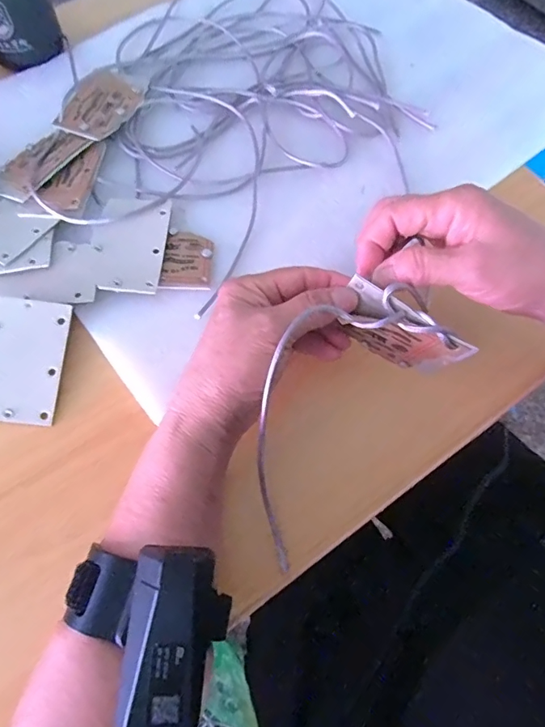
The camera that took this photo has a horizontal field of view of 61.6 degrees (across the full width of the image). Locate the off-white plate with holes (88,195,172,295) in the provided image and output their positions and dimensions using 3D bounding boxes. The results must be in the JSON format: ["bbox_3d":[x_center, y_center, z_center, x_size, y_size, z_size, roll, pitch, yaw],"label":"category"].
[{"bbox_3d":[-0.109,-0.093,0.349,0.054,0.006,0.088,3,68,0],"label":"off-white plate with holes"}]

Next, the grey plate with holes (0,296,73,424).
[{"bbox_3d":[-0.172,-0.003,0.315,0.052,0.004,0.083,7,81,-5],"label":"grey plate with holes"}]

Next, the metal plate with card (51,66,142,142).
[{"bbox_3d":[-0.147,-0.225,0.394,0.051,0.012,0.081,24,69,9],"label":"metal plate with card"}]

